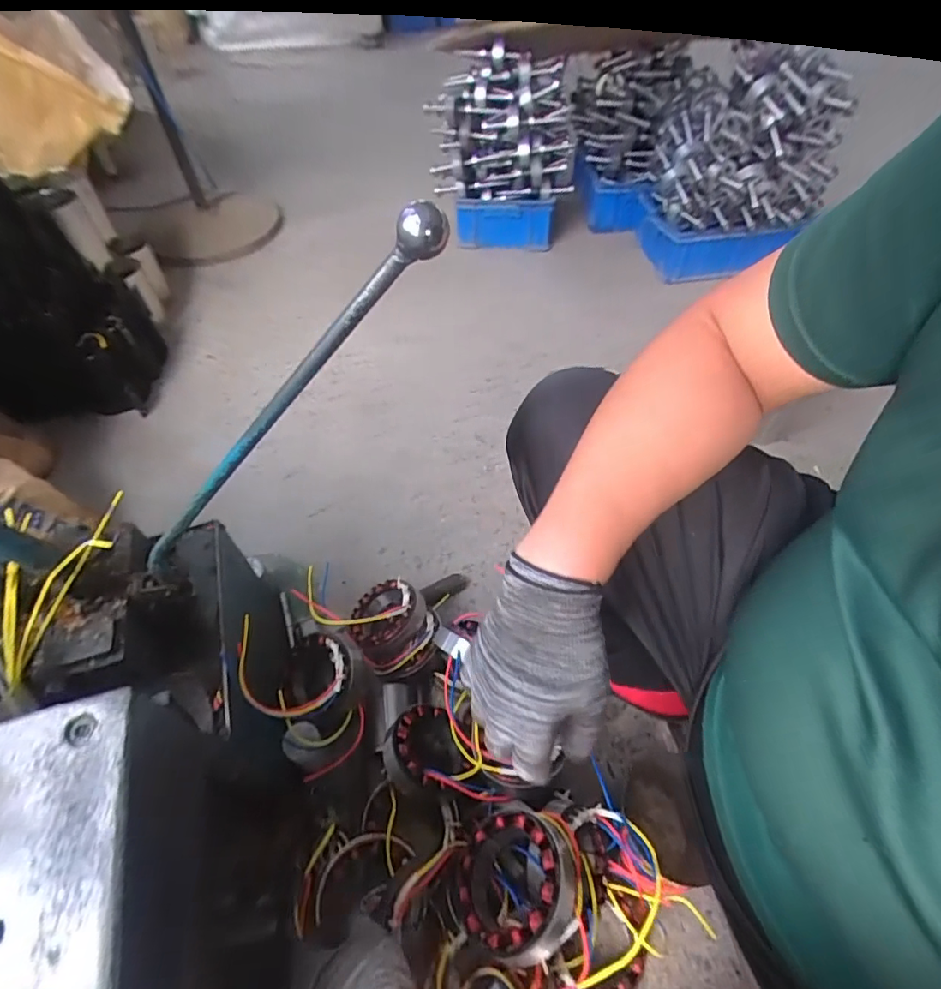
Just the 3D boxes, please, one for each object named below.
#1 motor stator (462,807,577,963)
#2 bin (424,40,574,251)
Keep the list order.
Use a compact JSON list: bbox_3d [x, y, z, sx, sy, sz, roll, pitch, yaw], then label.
[{"bbox_3d":[0.048,0.377,0.504,0.121,0.056,0.119,-49,32,-16],"label":"motor stator"},{"bbox_3d":[0.094,-1.020,1.544,0.408,0.410,0.358,0,52,1],"label":"bin"}]

